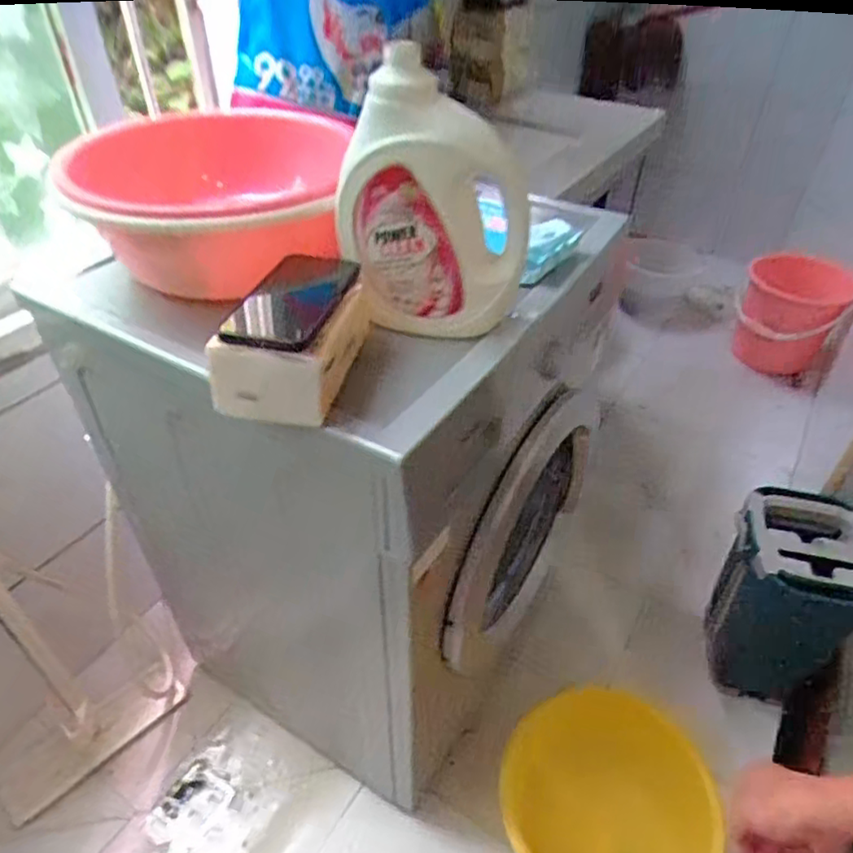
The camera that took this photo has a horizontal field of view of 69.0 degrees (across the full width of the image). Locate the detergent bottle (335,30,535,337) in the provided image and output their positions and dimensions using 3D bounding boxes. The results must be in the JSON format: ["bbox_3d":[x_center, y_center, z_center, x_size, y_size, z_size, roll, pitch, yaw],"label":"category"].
[{"bbox_3d":[0.008,-0.212,0.587,0.148,0.229,0.121,17,44,17],"label":"detergent bottle"}]

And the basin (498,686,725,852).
[{"bbox_3d":[0.281,0.580,0.979,0.306,0.110,0.305,-29,71,4],"label":"basin"}]

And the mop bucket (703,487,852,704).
[{"bbox_3d":[0.659,0.318,1.144,0.225,0.311,0.275,17,43,17],"label":"mop bucket"}]

